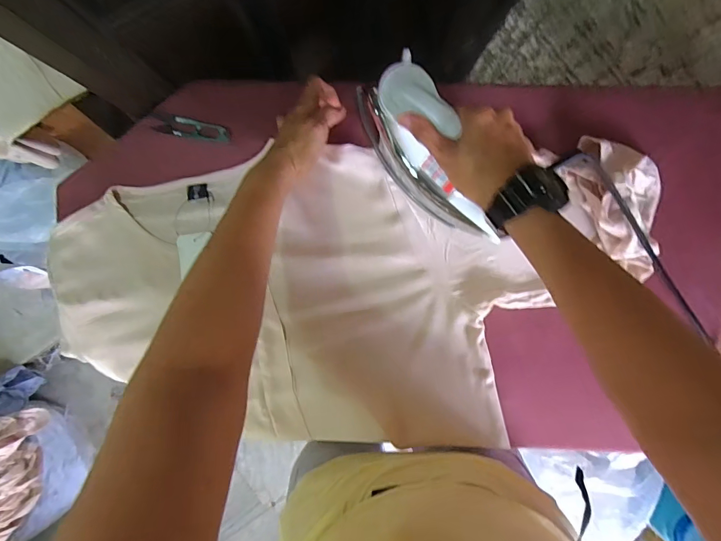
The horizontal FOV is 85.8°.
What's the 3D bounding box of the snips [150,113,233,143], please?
[{"bbox_3d":[-0.213,-0.179,0.487,0.104,0.014,0.025,11,91,0],"label":"snips"}]

